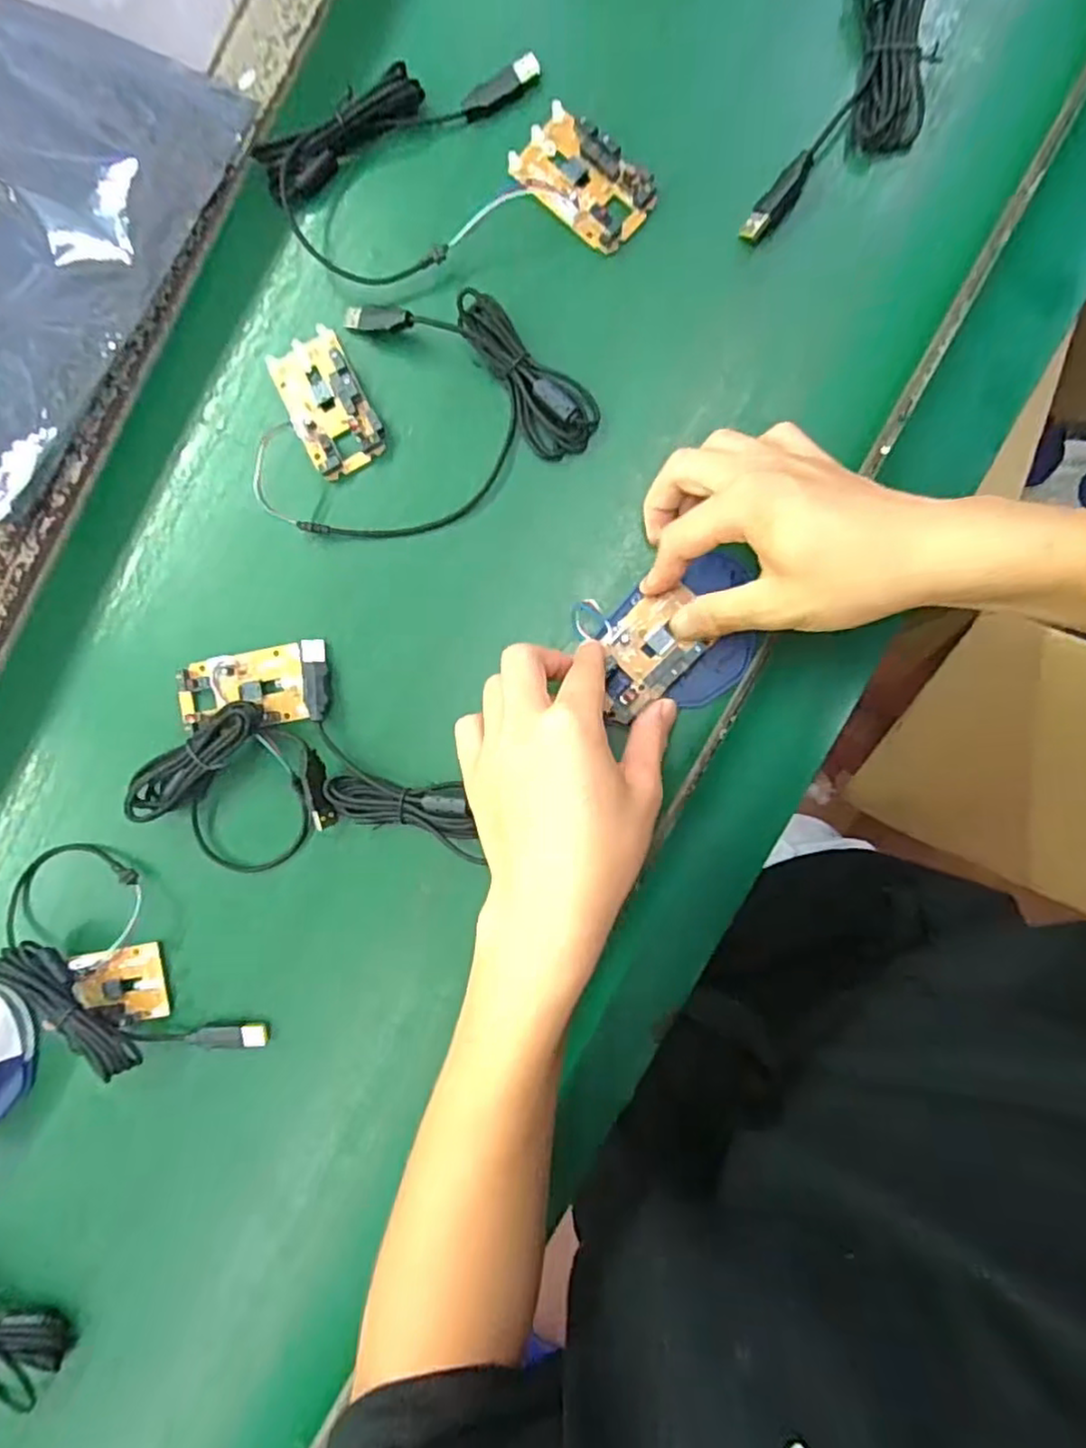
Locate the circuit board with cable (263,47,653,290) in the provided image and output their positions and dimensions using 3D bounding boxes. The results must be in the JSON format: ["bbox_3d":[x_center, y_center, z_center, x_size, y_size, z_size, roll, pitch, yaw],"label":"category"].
[{"bbox_3d":[-0.053,-0.314,0.388,0.219,0.015,0.110,-3,90,6],"label":"circuit board with cable"}]

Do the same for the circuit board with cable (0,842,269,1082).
[{"bbox_3d":[-0.255,0.149,0.405,0.096,0.030,0.169,-42,86,5],"label":"circuit board with cable"}]

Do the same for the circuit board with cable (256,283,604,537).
[{"bbox_3d":[-0.078,-0.178,0.388,0.181,0.022,0.131,-26,87,6],"label":"circuit board with cable"}]

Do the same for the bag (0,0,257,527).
[{"bbox_3d":[-0.318,-0.268,0.393,0.181,0.056,0.295,24,93,6],"label":"bag"}]

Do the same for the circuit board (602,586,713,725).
[{"bbox_3d":[0.057,-0.039,0.373,0.044,0.015,0.077,42,95,5],"label":"circuit board"}]

